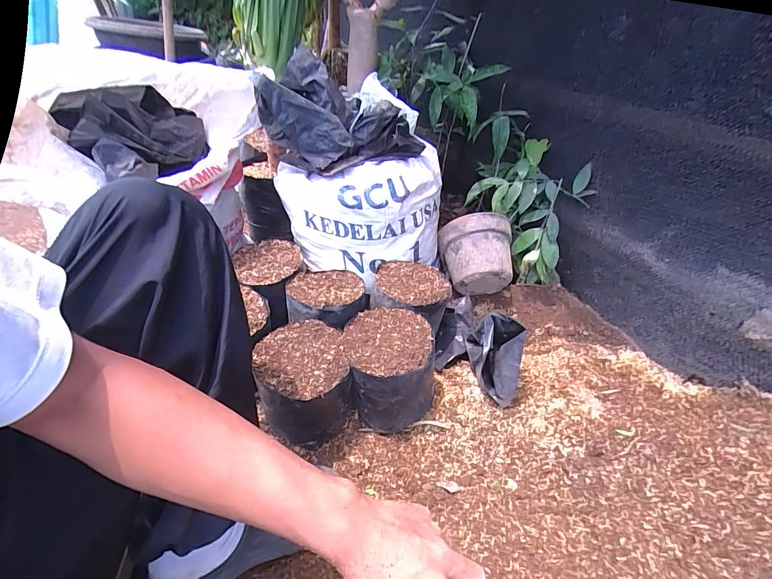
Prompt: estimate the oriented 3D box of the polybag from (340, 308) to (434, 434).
[{"bbox_3d":[0.006,0.140,0.668,0.147,0.144,0.164,-5,39,-8],"label":"polybag"}]

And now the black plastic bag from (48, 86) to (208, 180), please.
[{"bbox_3d":[-0.478,-0.310,0.715,0.225,0.120,0.212,-25,45,-28],"label":"black plastic bag"}]

